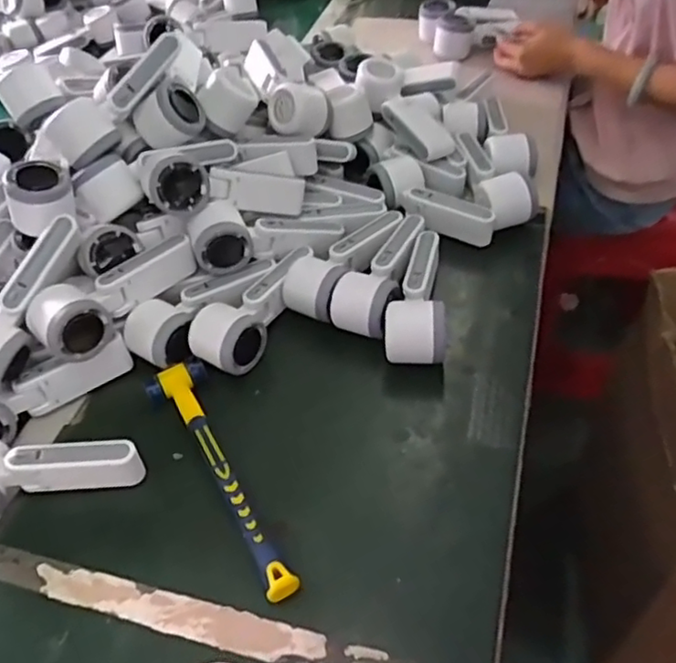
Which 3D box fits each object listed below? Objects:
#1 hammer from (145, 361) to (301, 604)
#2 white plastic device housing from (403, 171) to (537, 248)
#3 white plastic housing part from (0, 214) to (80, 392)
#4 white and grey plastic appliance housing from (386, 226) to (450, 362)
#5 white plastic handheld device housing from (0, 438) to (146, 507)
[{"bbox_3d":[-0.100,0.118,0.535,0.051,0.025,0.239,-24,50,-15],"label":"hammer"},{"bbox_3d":[0.149,-0.137,0.718,0.143,0.058,0.063,-5,47,2],"label":"white plastic device housing"},{"bbox_3d":[-0.286,-0.031,0.577,0.045,0.052,0.162,20,74,23],"label":"white plastic housing part"},{"bbox_3d":[0.079,-0.041,0.635,0.055,0.053,0.165,2,48,8],"label":"white and grey plastic appliance housing"},{"bbox_3d":[-0.248,0.111,0.533,0.164,0.057,0.053,-12,47,-5],"label":"white plastic handheld device housing"}]

